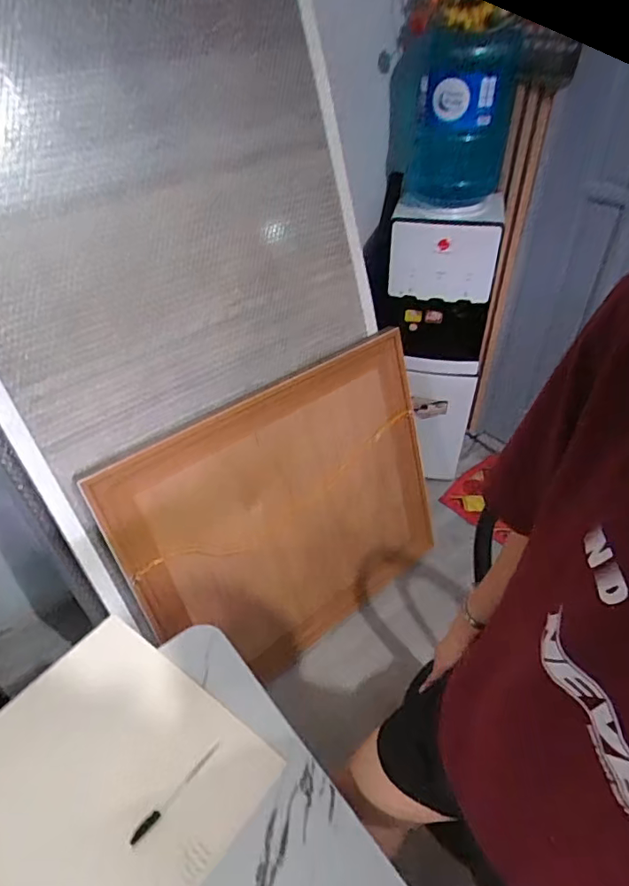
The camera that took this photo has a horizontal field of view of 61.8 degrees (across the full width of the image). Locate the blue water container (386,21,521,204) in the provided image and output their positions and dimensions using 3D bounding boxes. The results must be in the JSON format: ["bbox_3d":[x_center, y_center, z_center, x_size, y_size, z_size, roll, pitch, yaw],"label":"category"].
[{"bbox_3d":[0.351,-0.838,1.362,0.297,0.369,0.292,11,43,14],"label":"blue water container"}]

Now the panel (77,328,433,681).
[{"bbox_3d":[-0.038,0.193,1.420,0.914,0.738,0.058,-29,29,-28],"label":"panel"}]

